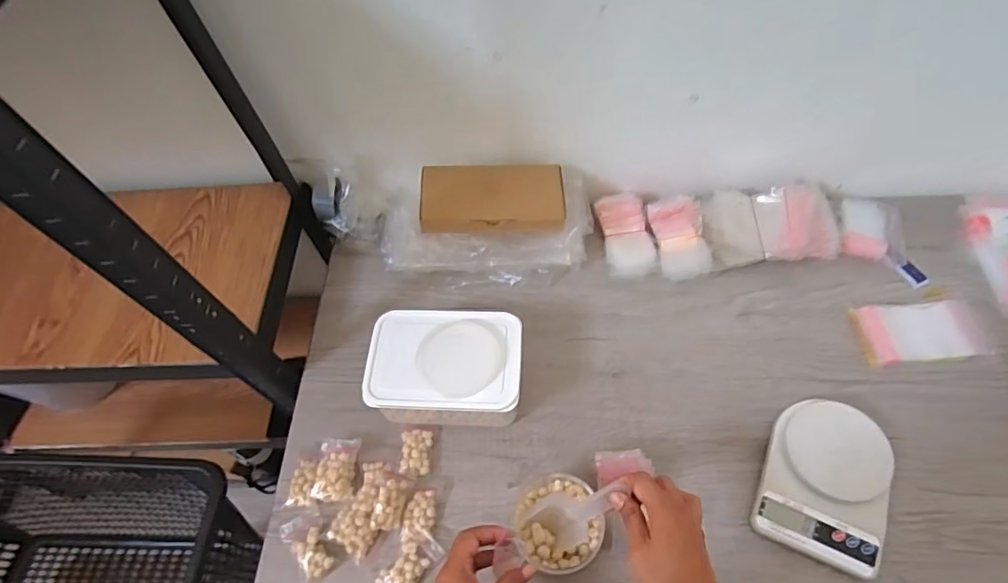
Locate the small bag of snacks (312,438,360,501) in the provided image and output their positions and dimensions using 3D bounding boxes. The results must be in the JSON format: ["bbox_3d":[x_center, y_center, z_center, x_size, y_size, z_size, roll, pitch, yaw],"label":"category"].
[{"bbox_3d":[-0.212,0.220,0.656,0.050,0.027,0.079,-1,59,4],"label":"small bag of snacks"}]

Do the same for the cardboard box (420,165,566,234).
[{"bbox_3d":[-0.016,-0.136,0.754,0.200,0.034,0.106,-2,59,3],"label":"cardboard box"}]

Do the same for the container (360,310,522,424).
[{"bbox_3d":[-0.071,0.103,0.678,0.185,0.097,0.125,1,59,5],"label":"container"}]

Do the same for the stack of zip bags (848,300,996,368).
[{"bbox_3d":[0.555,0.054,0.700,0.150,0.017,0.081,-6,59,0],"label":"stack of zip bags"}]

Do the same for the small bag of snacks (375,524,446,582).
[{"bbox_3d":[-0.113,0.315,0.607,0.051,0.016,0.075,36,68,22],"label":"small bag of snacks"}]

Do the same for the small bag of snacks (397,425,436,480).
[{"bbox_3d":[-0.112,0.208,0.678,0.042,0.020,0.068,-1,59,4],"label":"small bag of snacks"}]

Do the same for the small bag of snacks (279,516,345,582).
[{"bbox_3d":[-0.230,0.300,0.623,0.050,0.016,0.082,-32,62,-14],"label":"small bag of snacks"}]

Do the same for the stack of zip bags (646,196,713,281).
[{"bbox_3d":[0.263,-0.082,0.784,0.077,0.055,0.117,-6,59,1],"label":"stack of zip bags"}]

